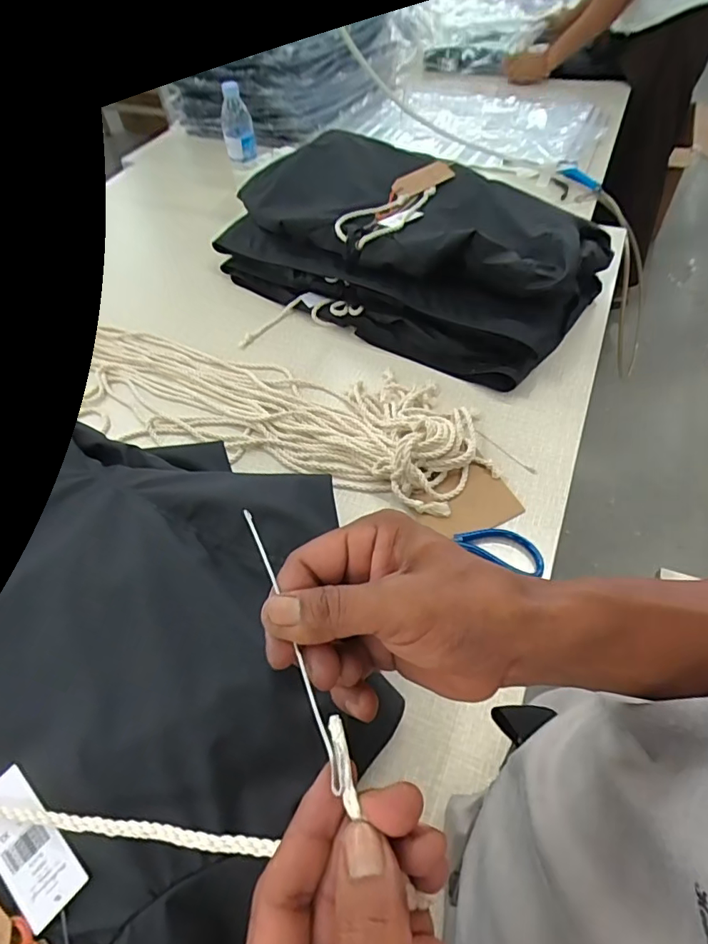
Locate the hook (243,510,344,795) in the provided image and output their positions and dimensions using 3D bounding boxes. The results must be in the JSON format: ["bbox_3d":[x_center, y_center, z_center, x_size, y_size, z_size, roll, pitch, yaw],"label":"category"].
[{"bbox_3d":[-0.028,0.067,0.218,0.005,0.004,0.128,-20,57,-12],"label":"hook"}]

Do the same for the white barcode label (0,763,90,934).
[{"bbox_3d":[-0.187,0.210,0.289,0.082,0.006,0.032,38,64,21],"label":"white barcode label"}]

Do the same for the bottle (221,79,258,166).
[{"bbox_3d":[-0.247,-0.739,1.079,0.068,0.146,0.064,-12,53,-6],"label":"bottle"}]

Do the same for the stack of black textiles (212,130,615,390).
[{"bbox_3d":[0.088,-0.387,0.850,0.587,0.160,0.343,31,60,24],"label":"stack of black textiles"}]

